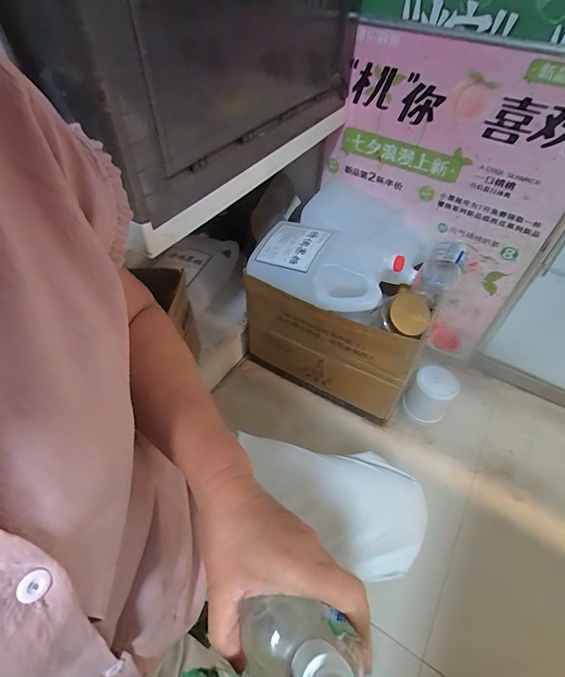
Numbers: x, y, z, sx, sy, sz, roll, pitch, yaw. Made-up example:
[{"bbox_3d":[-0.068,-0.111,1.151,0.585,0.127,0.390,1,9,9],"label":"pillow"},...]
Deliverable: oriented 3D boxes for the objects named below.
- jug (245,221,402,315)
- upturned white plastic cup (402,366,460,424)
[{"bbox_3d":[0.085,-0.166,0.824,0.325,0.095,0.165,23,52,17],"label":"jug"},{"bbox_3d":[0.388,0.152,0.976,0.101,0.126,0.105,1,49,-1],"label":"upturned white plastic cup"}]

